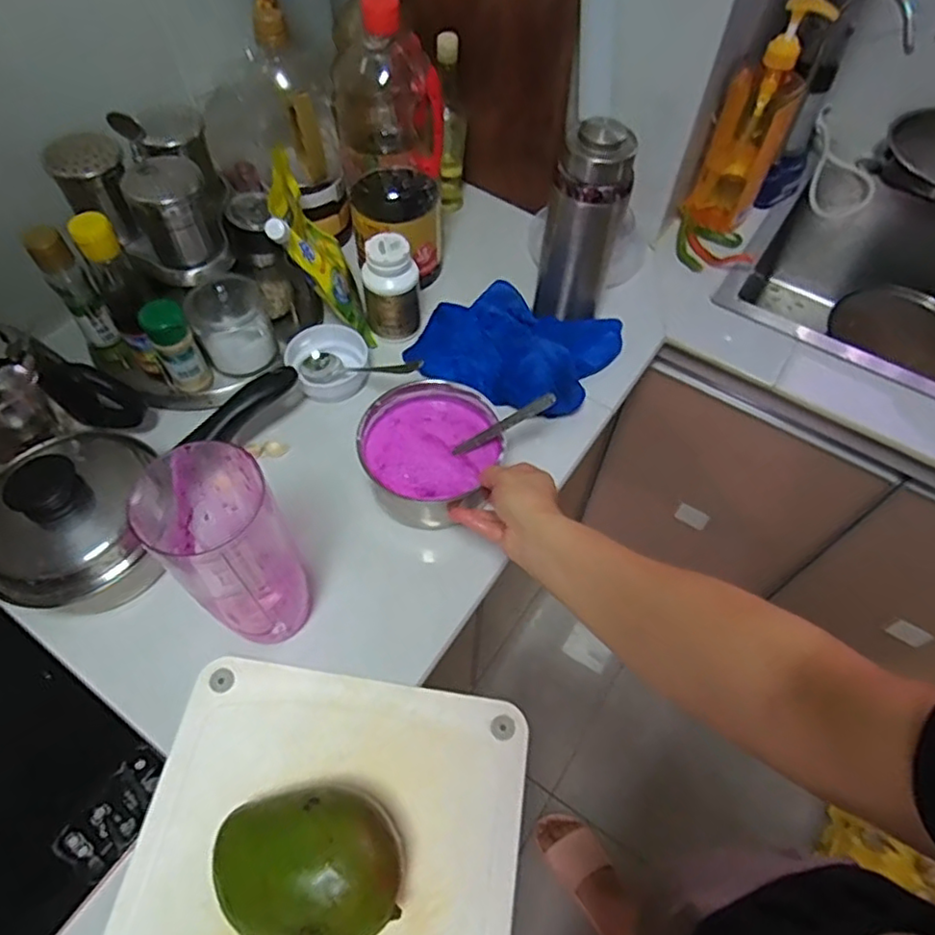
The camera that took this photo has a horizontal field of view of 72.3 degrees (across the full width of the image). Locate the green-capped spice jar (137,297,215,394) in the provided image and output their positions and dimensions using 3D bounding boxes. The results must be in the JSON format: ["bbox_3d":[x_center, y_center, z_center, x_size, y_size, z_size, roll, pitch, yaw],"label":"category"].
[{"bbox_3d":[-0.296,-0.121,0.656,0.040,0.110,0.037,1,58,-2],"label":"green-capped spice jar"}]

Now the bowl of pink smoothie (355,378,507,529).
[{"bbox_3d":[-0.038,-0.012,0.642,0.130,0.080,0.124,1,58,-2],"label":"bowl of pink smoothie"}]

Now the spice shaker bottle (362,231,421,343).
[{"bbox_3d":[-0.084,-0.207,0.724,0.061,0.099,0.052,-2,58,-3],"label":"spice shaker bottle"}]

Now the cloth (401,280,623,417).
[{"bbox_3d":[0.054,-0.141,0.740,0.210,0.022,0.160,23,60,12],"label":"cloth"}]

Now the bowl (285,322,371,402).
[{"bbox_3d":[-0.158,-0.122,0.725,0.083,0.038,0.080,1,58,-2],"label":"bowl"}]

